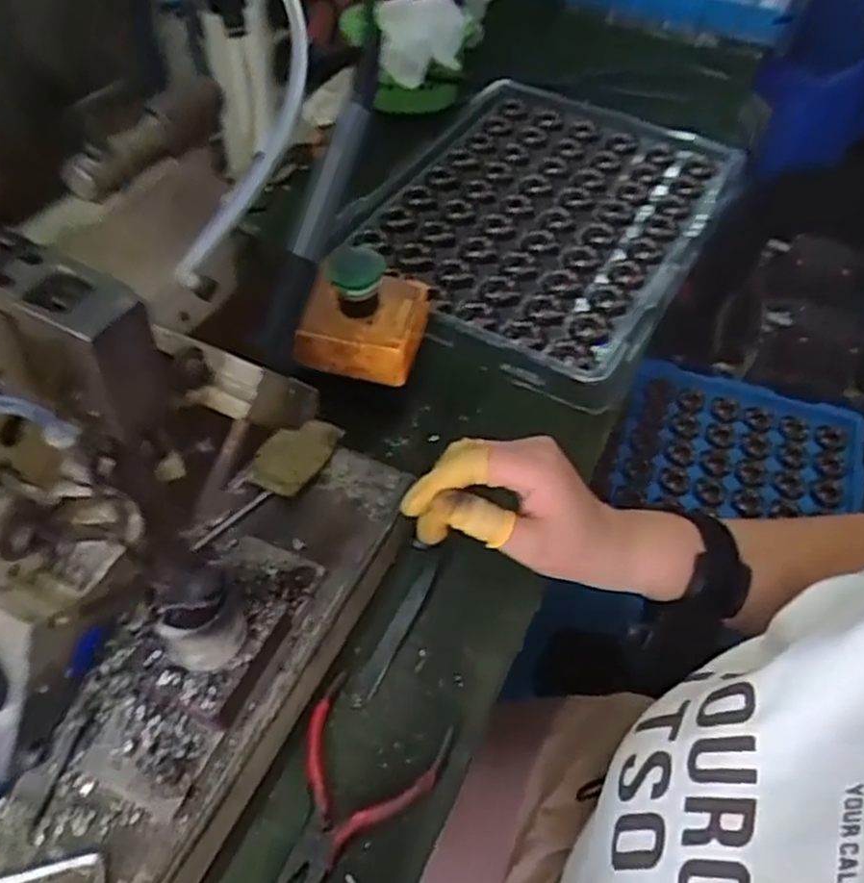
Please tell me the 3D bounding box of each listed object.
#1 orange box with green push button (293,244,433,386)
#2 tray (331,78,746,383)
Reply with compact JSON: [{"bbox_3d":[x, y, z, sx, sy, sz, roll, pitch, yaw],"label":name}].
[{"bbox_3d":[-0.045,-0.091,0.505,0.079,0.064,0.077,11,51,5],"label":"orange box with green push button"},{"bbox_3d":[0.100,-0.210,0.671,0.260,0.025,0.363,25,54,16],"label":"tray"}]

